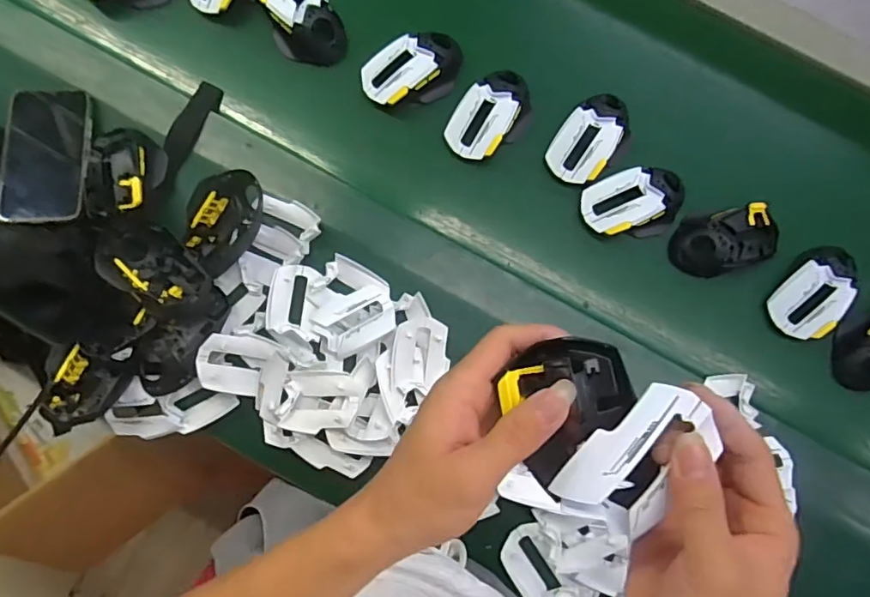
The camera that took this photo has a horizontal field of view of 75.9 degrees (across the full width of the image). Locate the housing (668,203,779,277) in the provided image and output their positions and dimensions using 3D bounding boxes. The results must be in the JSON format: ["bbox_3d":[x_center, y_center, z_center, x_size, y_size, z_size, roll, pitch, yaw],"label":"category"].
[{"bbox_3d":[0.323,-0.065,0.612,0.117,0.030,0.065,-12,79,-6],"label":"housing"}]

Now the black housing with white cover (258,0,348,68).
[{"bbox_3d":[-0.150,-0.313,0.619,0.072,0.030,0.119,-35,82,-9],"label":"black housing with white cover"}]

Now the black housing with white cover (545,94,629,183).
[{"bbox_3d":[0.174,-0.182,0.623,0.064,0.032,0.110,35,78,4],"label":"black housing with white cover"}]

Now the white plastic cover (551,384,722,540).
[{"bbox_3d":[0.098,0.078,0.271,0.049,0.020,0.078,42,84,3],"label":"white plastic cover"}]

